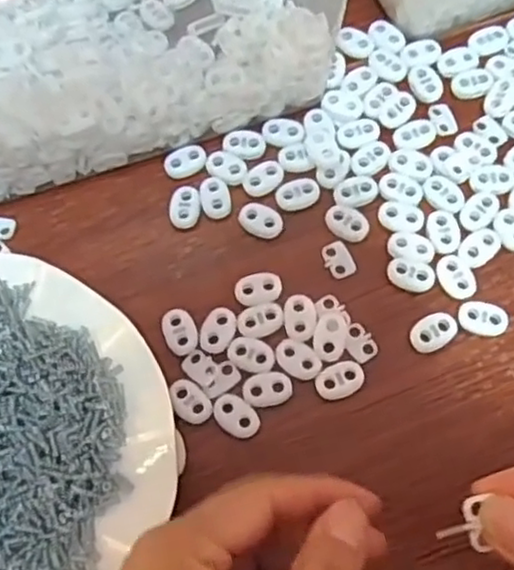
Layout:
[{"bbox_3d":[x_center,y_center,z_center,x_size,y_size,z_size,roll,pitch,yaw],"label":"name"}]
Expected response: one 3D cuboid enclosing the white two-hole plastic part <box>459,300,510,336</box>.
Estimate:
[{"bbox_3d":[0.107,0.016,0.326,0.022,0.005,0.016,6,71,5],"label":"white two-hole plastic part"}]

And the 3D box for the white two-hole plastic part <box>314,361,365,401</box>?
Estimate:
[{"bbox_3d":[0.039,0.043,0.318,0.022,0.004,0.016,-16,70,-3],"label":"white two-hole plastic part"}]

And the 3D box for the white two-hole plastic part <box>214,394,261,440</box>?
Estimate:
[{"bbox_3d":[-0.009,0.059,0.314,0.023,0.004,0.016,42,77,15],"label":"white two-hole plastic part"}]

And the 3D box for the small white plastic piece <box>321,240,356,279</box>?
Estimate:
[{"bbox_3d":[0.041,-0.013,0.341,0.014,0.004,0.019,-23,71,-6],"label":"small white plastic piece"}]

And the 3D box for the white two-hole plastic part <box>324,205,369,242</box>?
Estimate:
[{"bbox_3d":[0.045,-0.031,0.347,0.023,0.004,0.017,35,75,14],"label":"white two-hole plastic part"}]

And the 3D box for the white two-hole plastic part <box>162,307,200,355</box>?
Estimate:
[{"bbox_3d":[-0.036,0.022,0.329,0.015,0.004,0.022,-17,70,-3],"label":"white two-hole plastic part"}]

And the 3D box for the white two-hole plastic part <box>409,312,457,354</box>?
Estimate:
[{"bbox_3d":[0.083,0.022,0.326,0.023,0.006,0.016,-33,72,-9],"label":"white two-hole plastic part"}]

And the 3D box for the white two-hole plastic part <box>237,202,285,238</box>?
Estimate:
[{"bbox_3d":[0.002,-0.033,0.349,0.024,0.004,0.016,26,74,11],"label":"white two-hole plastic part"}]

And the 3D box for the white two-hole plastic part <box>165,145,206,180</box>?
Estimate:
[{"bbox_3d":[-0.037,-0.065,0.364,0.022,0.005,0.014,-25,71,-6],"label":"white two-hole plastic part"}]

